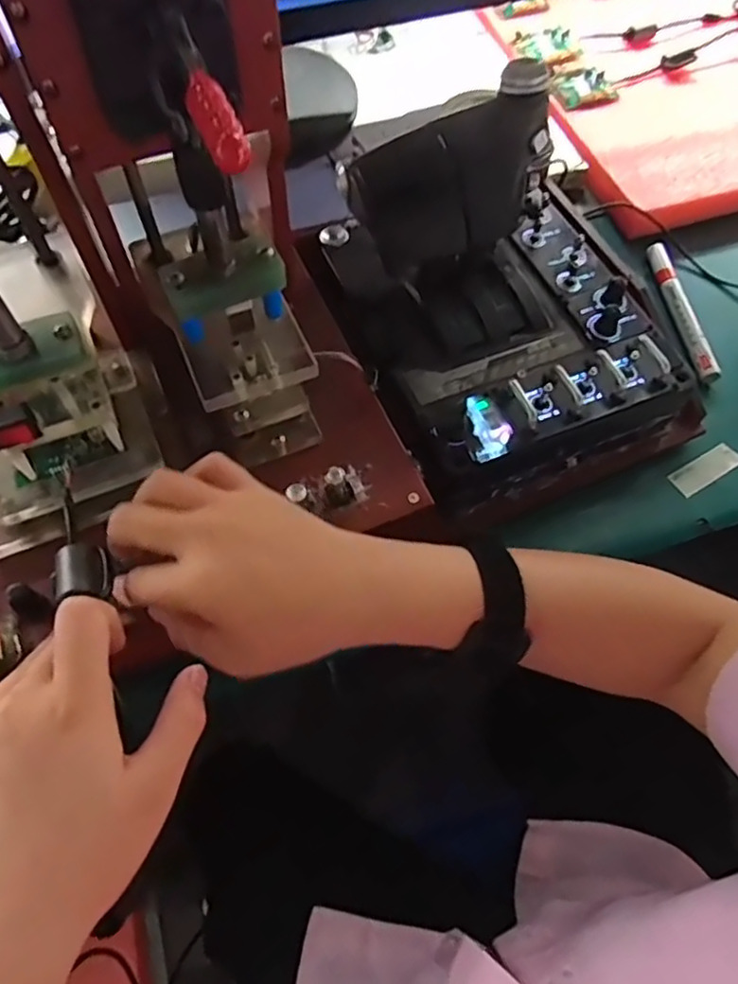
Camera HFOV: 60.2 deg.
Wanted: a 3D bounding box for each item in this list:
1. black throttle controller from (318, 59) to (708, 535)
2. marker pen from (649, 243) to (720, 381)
[{"bbox_3d":[0.100,-0.130,0.442,0.217,0.145,0.237,-18,64,-10],"label":"black throttle controller"},{"bbox_3d":[0.261,-0.151,0.528,0.018,0.018,0.139,-5,62,-4],"label":"marker pen"}]

